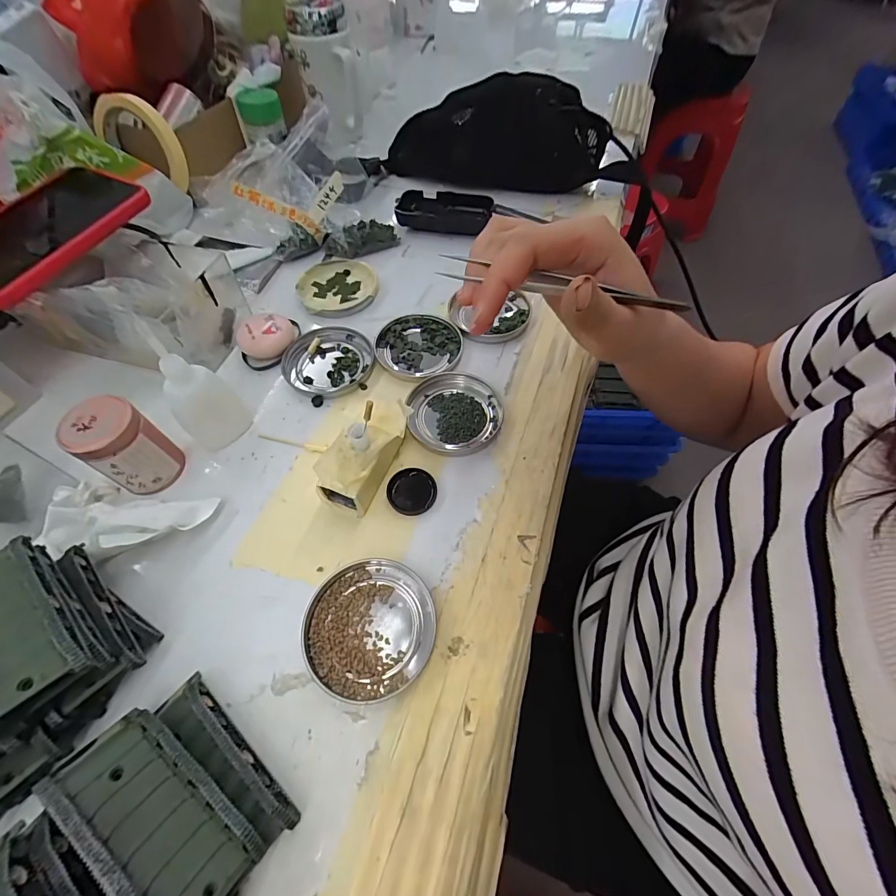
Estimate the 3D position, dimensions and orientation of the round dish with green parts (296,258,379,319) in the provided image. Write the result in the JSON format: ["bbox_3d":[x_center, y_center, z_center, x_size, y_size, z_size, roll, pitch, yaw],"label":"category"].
[{"bbox_3d":[-0.114,-0.164,0.418,0.079,0.014,0.077,0,59,0],"label":"round dish with green parts"}]

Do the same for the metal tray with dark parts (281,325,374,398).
[{"bbox_3d":[-0.107,-0.078,0.365,0.074,0.009,0.077,15,60,9],"label":"metal tray with dark parts"}]

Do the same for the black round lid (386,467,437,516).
[{"bbox_3d":[-0.027,0.032,0.300,0.035,0.006,0.034,0,59,0],"label":"black round lid"}]

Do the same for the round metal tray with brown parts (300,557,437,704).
[{"bbox_3d":[-0.049,0.110,0.253,0.078,0.007,0.078,0,59,0],"label":"round metal tray with brown parts"}]

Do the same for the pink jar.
[{"bbox_3d":[-0.223,0.001,0.284,0.039,0.064,0.043,25,62,14],"label":"pink jar"}]

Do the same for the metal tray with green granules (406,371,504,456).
[{"bbox_3d":[0.006,-0.029,0.336,0.076,0.009,0.075,-2,59,-2],"label":"metal tray with green granules"}]

